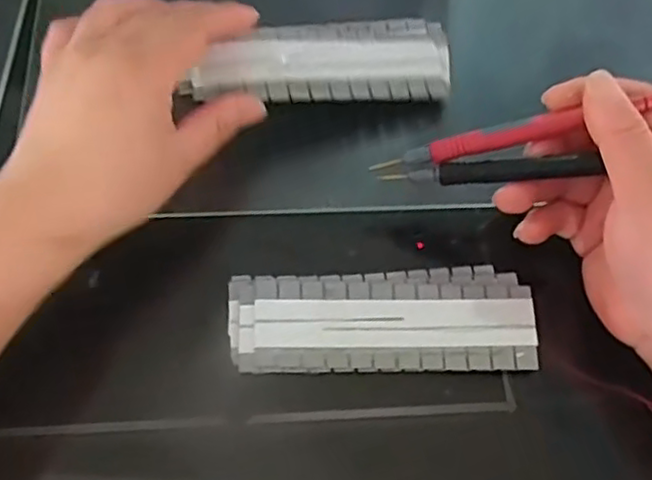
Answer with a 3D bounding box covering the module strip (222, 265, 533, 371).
[{"bbox_3d":[0.025,0.035,0.307,0.135,0.008,0.047,-1,64,-2],"label":"module strip"}]

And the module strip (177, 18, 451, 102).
[{"bbox_3d":[-0.001,-0.091,0.343,0.138,0.008,0.052,-10,65,-20],"label":"module strip"}]

